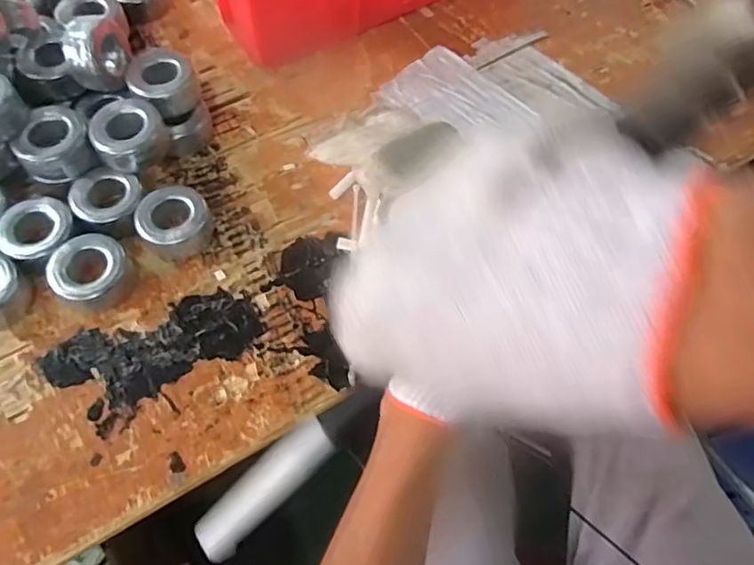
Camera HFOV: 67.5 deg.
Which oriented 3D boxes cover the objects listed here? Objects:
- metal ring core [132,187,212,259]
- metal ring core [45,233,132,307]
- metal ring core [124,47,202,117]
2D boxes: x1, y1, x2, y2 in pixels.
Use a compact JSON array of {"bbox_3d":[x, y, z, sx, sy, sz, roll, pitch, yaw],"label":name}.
[{"bbox_3d":[-0.178,-0.050,0.504,0.060,0.038,0.061,1,63,-1],"label":"metal ring core"},{"bbox_3d":[-0.243,-0.011,0.480,0.058,0.032,0.060,1,63,-1],"label":"metal ring core"},{"bbox_3d":[-0.205,-0.192,0.541,0.060,0.030,0.070,-23,66,-12],"label":"metal ring core"}]

